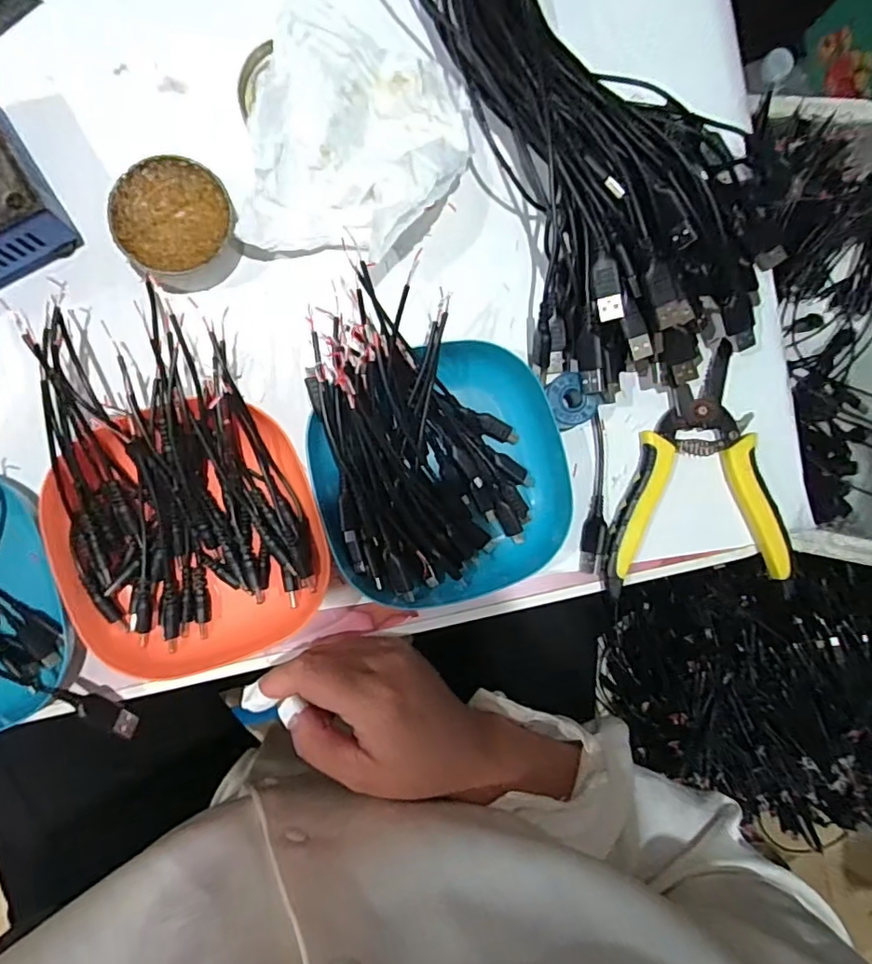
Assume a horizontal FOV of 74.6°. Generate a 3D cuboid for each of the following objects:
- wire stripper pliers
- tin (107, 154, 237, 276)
[{"bbox_3d":[0.162,-0.010,0.354,0.112,0.014,0.142,0,90,-4],"label":"wire stripper pliers"},{"bbox_3d":[-0.143,-0.144,0.320,0.061,0.028,0.060,0,90,-4],"label":"tin"}]

